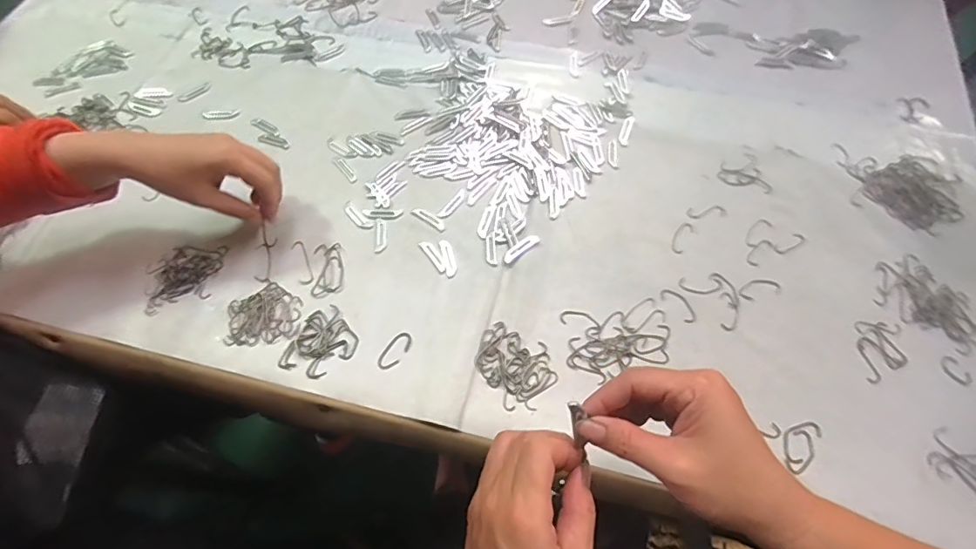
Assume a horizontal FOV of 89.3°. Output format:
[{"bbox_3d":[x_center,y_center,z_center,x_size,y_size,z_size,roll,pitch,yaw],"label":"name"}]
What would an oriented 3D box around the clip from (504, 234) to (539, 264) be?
[{"bbox_3d":[0.033,-0.027,0.499,0.044,0.004,0.012,-37,68,-16],"label":"clip"}]

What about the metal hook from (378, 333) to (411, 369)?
[{"bbox_3d":[-0.085,0.069,0.452,0.020,0.004,0.039,32,68,16],"label":"metal hook"}]

